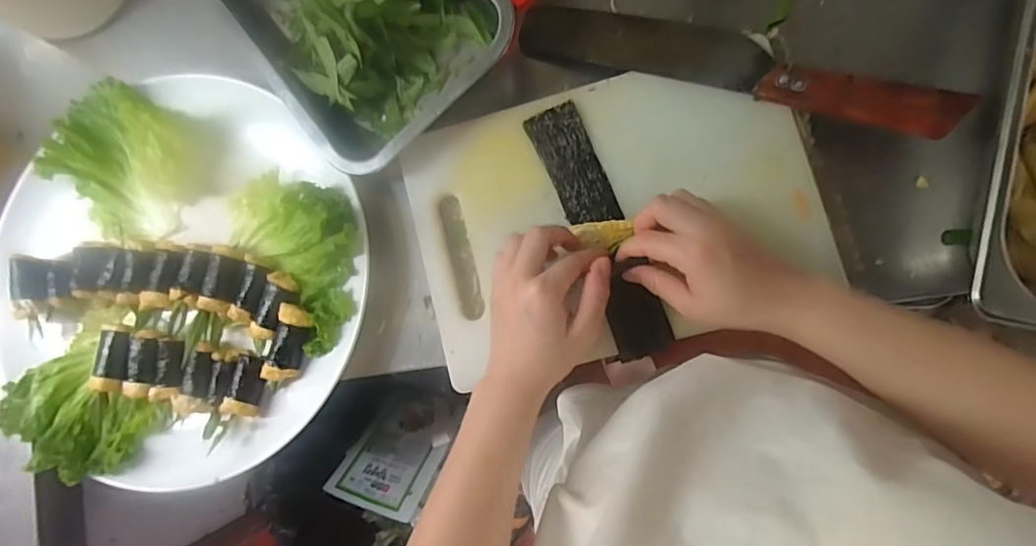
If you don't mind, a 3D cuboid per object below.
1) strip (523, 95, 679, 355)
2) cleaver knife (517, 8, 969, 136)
[{"bbox_3d":[0.064,-0.036,0.435,0.044,0.008,0.208,-22,82,0],"label":"strip"},{"bbox_3d":[0.157,-0.166,0.426,0.327,0.046,0.051,19,88,9],"label":"cleaver knife"}]

